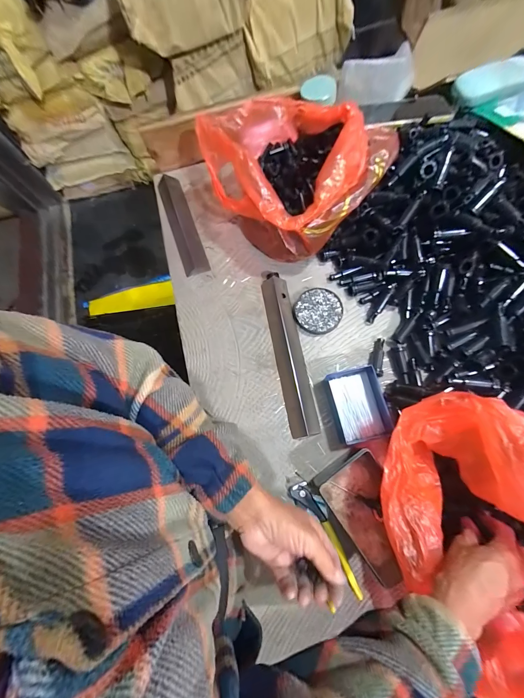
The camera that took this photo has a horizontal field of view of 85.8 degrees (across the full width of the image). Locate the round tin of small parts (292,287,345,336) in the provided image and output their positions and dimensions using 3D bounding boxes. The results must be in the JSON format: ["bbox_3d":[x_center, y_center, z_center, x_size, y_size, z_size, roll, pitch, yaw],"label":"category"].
[{"bbox_3d":[0.101,-0.067,0.505,0.083,0.020,0.080,-1,74,5],"label":"round tin of small parts"}]

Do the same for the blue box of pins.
[{"bbox_3d":[0.154,0.089,0.451,0.080,0.028,0.110,-14,73,1],"label":"blue box of pins"}]

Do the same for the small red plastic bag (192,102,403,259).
[{"bbox_3d":[0.057,-0.329,0.518,0.287,0.155,0.275,42,82,15],"label":"small red plastic bag"}]

